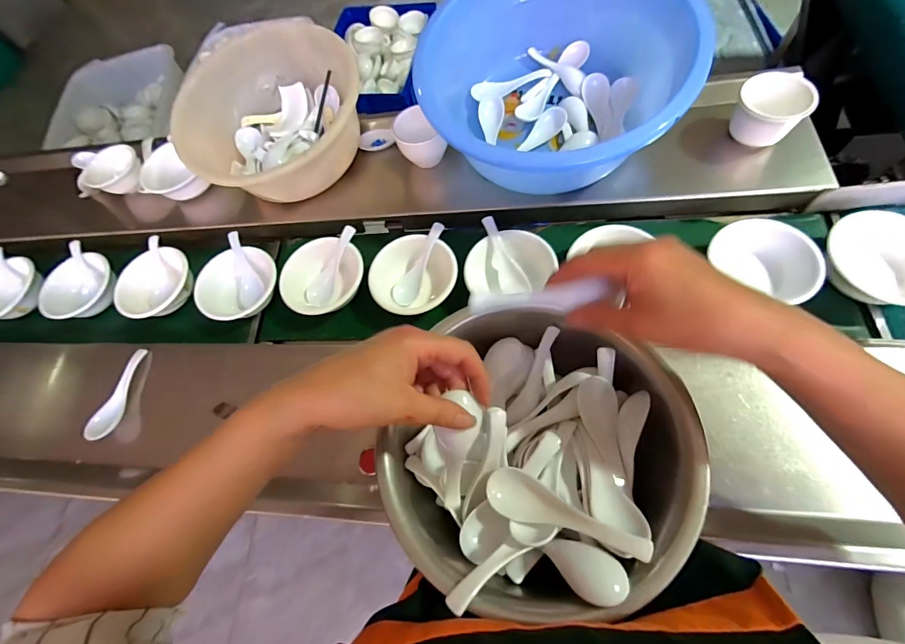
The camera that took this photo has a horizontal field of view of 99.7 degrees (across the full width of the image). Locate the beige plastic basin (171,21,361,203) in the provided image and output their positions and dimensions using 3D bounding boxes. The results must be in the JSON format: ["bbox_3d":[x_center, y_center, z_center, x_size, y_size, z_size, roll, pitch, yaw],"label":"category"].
[{"bbox_3d":[-0.258,-0.290,0.545,0.249,0.117,0.237,-1,67,2],"label":"beige plastic basin"}]

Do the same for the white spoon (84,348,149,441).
[{"bbox_3d":[-0.434,0.095,0.504,0.024,0.034,0.119,8,67,6],"label":"white spoon"}]

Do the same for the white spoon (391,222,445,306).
[{"bbox_3d":[-0.047,-0.077,0.507,0.038,0.024,0.119,27,93,13],"label":"white spoon"}]

